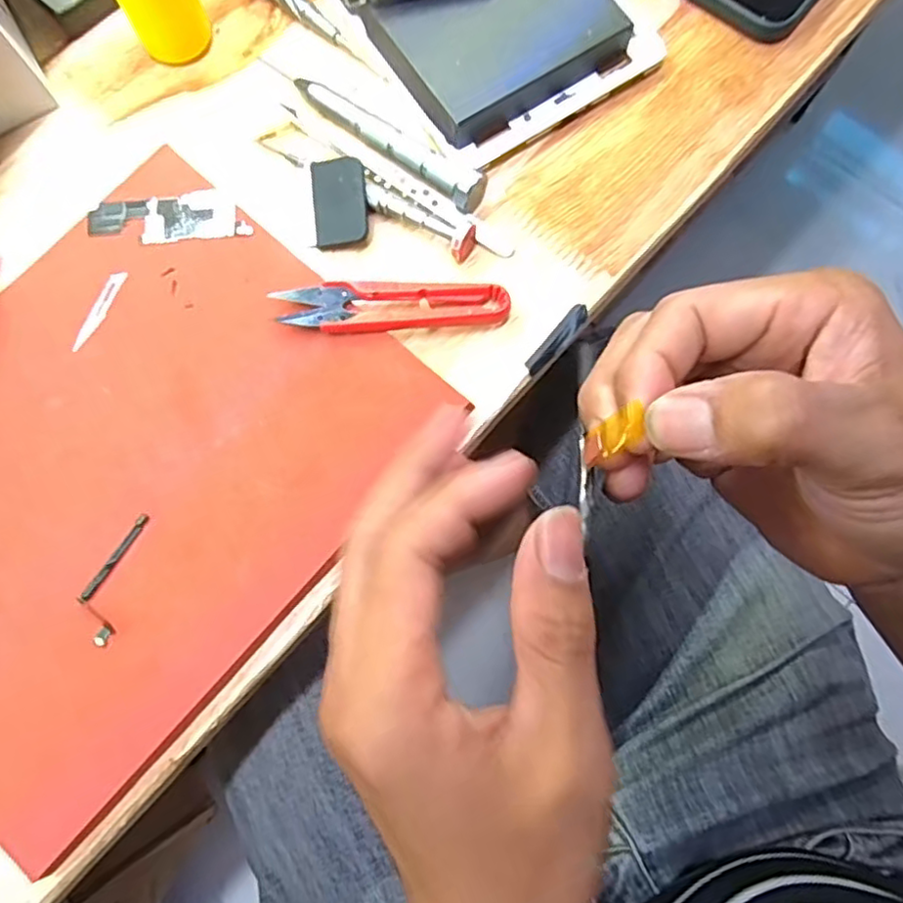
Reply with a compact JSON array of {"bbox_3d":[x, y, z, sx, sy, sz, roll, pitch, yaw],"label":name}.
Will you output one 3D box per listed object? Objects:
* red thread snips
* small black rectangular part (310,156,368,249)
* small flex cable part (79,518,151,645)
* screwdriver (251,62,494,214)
[{"bbox_3d":[-0.025,-0.065,0.288,0.101,0.008,0.023,-4,77,0],"label":"red thread snips"},{"bbox_3d":[-0.051,-0.115,0.300,0.025,0.009,0.039,-7,77,0],"label":"small black rectangular part"},{"bbox_3d":[-0.138,0.051,0.263,0.016,0.004,0.053,16,79,2],"label":"small flex cable part"},{"bbox_3d":[-0.035,-0.151,0.306,0.118,0.013,0.014,35,80,8],"label":"screwdriver"}]

